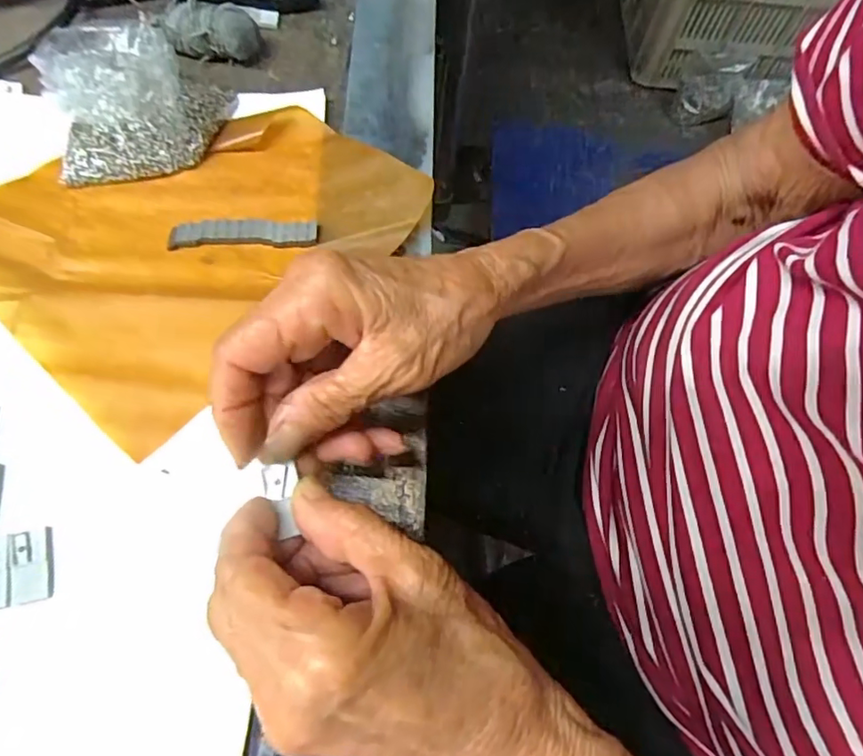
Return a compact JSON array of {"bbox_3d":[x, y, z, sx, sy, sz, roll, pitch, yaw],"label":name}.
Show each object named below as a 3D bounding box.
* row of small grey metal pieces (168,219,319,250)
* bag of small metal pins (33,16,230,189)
[{"bbox_3d":[-0.096,-0.075,0.294,0.074,0.004,0.017,1,65,-4],"label":"row of small grey metal pieces"},{"bbox_3d":[-0.161,-0.156,0.307,0.092,0.045,0.082,-8,65,-8],"label":"bag of small metal pins"}]

